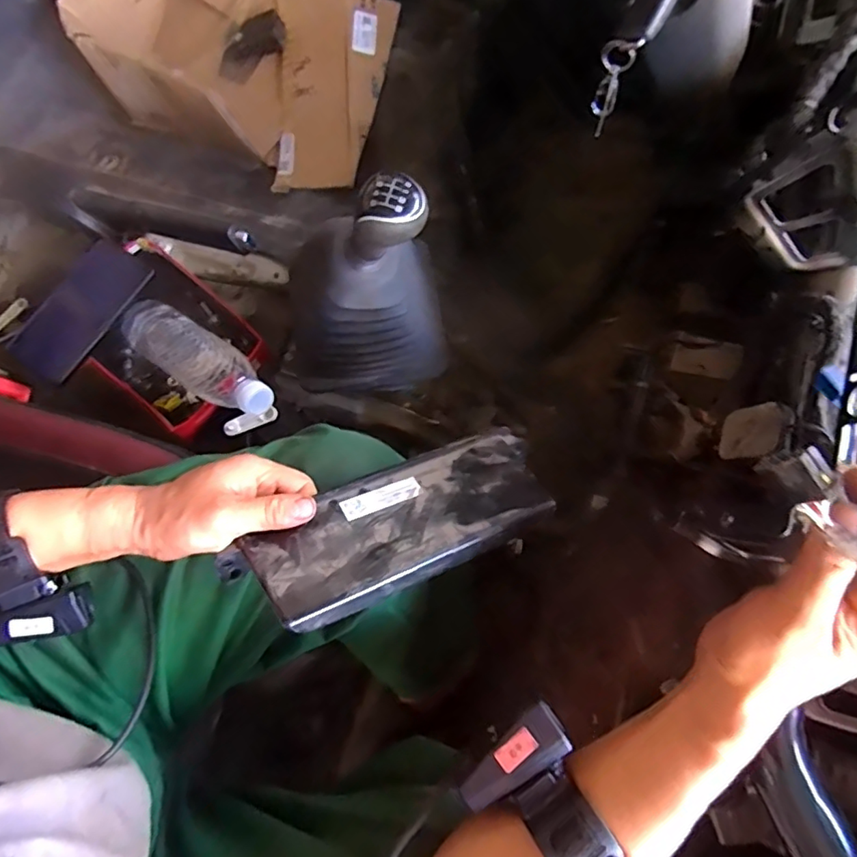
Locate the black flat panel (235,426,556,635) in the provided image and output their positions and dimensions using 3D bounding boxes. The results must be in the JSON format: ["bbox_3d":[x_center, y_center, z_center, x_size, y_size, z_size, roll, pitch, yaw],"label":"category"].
[{"bbox_3d":[-0.011,0.064,0.391,0.221,0.014,0.094,-19,42,-22],"label":"black flat panel"}]

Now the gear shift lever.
[{"bbox_3d":[-0.062,-0.122,0.485,0.150,0.218,0.104,-7,75,0],"label":"gear shift lever"}]

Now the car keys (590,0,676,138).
[{"bbox_3d":[0.189,-0.334,0.487,0.029,0.108,0.082,43,80,12],"label":"car keys"}]

